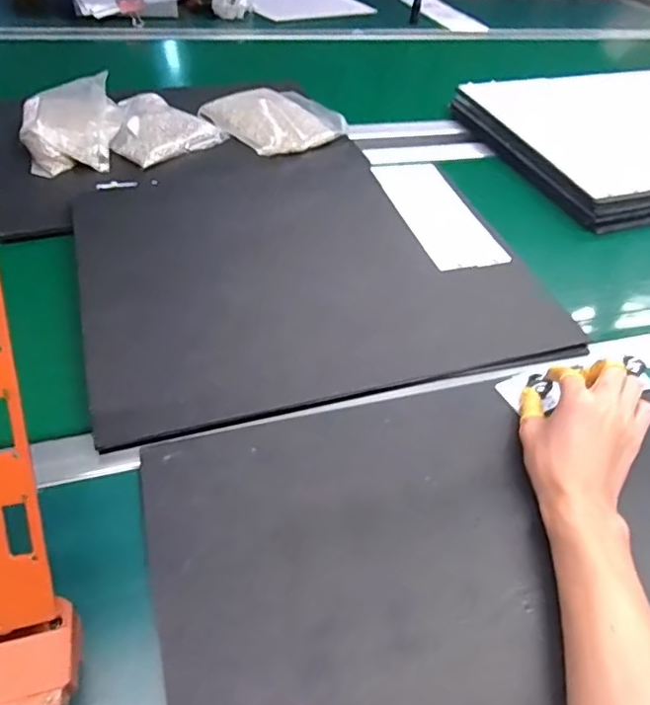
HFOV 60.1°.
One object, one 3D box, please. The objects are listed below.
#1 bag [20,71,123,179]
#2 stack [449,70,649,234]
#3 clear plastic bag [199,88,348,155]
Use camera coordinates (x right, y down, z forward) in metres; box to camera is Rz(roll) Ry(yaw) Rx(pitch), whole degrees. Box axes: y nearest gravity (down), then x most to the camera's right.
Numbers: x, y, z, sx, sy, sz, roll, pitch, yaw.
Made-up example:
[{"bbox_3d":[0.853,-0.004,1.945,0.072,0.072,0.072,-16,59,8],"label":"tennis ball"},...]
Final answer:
[{"bbox_3d":[-0.340,-0.307,0.748,0.120,0.042,0.164,-4,47,-11],"label":"bag"},{"bbox_3d":[0.504,-0.358,0.921,0.486,0.044,0.389,-16,51,-21],"label":"stack"},{"bbox_3d":[-0.071,-0.354,0.844,0.169,0.024,0.169,-33,58,-32],"label":"clear plastic bag"}]

